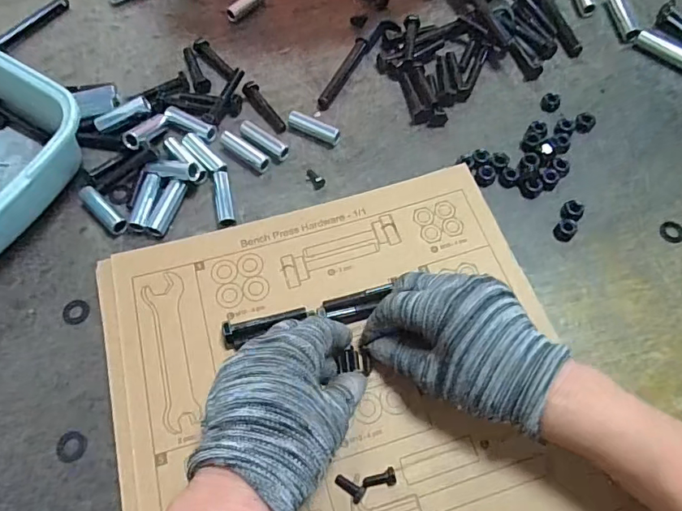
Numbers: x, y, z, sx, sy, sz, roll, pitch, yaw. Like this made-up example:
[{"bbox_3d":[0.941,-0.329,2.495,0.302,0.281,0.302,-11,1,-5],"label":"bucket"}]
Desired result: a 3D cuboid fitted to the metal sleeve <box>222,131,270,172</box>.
[{"bbox_3d":[-0.086,-0.092,0.436,0.053,0.011,0.017,34,68,18],"label":"metal sleeve"}]

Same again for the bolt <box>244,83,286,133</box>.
[{"bbox_3d":[-0.073,-0.142,0.461,0.017,0.016,0.062,-30,65,-14],"label":"bolt"}]

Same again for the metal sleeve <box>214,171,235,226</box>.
[{"bbox_3d":[-0.098,-0.047,0.413,0.014,0.013,0.052,-9,62,-3],"label":"metal sleeve"}]

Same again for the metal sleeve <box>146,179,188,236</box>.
[{"bbox_3d":[-0.145,-0.040,0.407,0.015,0.011,0.051,15,63,9],"label":"metal sleeve"}]

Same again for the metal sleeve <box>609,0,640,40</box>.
[{"bbox_3d":[0.297,-0.254,0.508,0.018,0.013,0.074,-4,62,0],"label":"metal sleeve"}]

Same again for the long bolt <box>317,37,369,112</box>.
[{"bbox_3d":[0.001,-0.181,0.479,0.016,0.013,0.091,22,65,13],"label":"long bolt"}]

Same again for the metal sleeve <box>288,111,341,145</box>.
[{"bbox_3d":[-0.026,-0.116,0.450,0.051,0.016,0.016,27,66,15],"label":"metal sleeve"}]

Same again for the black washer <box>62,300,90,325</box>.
[{"bbox_3d":[-0.203,0.043,0.372,0.021,0.004,0.020,13,63,8],"label":"black washer"}]

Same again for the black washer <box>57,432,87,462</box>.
[{"bbox_3d":[-0.182,0.129,0.327,0.020,0.004,0.019,-1,62,1],"label":"black washer"}]

